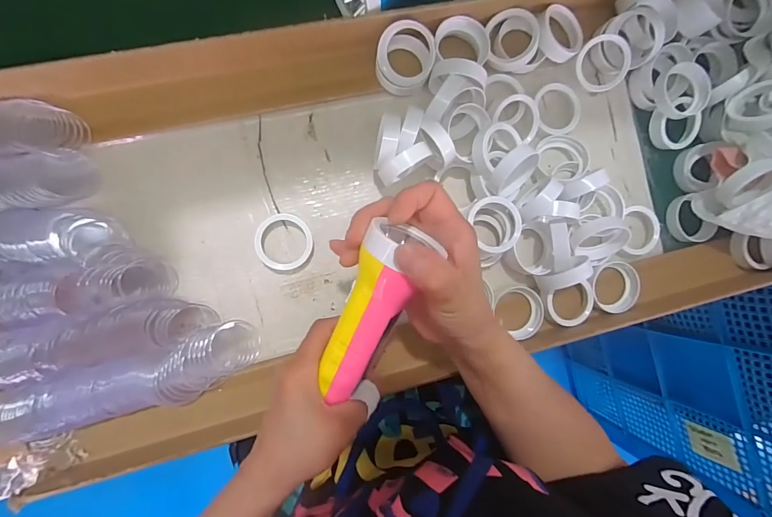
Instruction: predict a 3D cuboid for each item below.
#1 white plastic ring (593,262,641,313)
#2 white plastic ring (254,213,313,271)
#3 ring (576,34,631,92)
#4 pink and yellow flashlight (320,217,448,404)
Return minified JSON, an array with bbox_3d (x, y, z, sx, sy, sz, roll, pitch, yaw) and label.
[{"bbox_3d":[0.243,0.031,0.403,0.052,0.014,0.054,0,89,-8],"label":"white plastic ring"},{"bbox_3d":[-0.097,-0.016,0.367,0.052,0.016,0.052,0,89,-8],"label":"white plastic ring"},{"bbox_3d":[0.225,-0.202,0.397,0.051,0.015,0.053,-26,106,19],"label":"ring"},{"bbox_3d":[-0.008,0.041,0.256,0.045,0.053,0.125,20,104,-9],"label":"pink and yellow flashlight"}]

